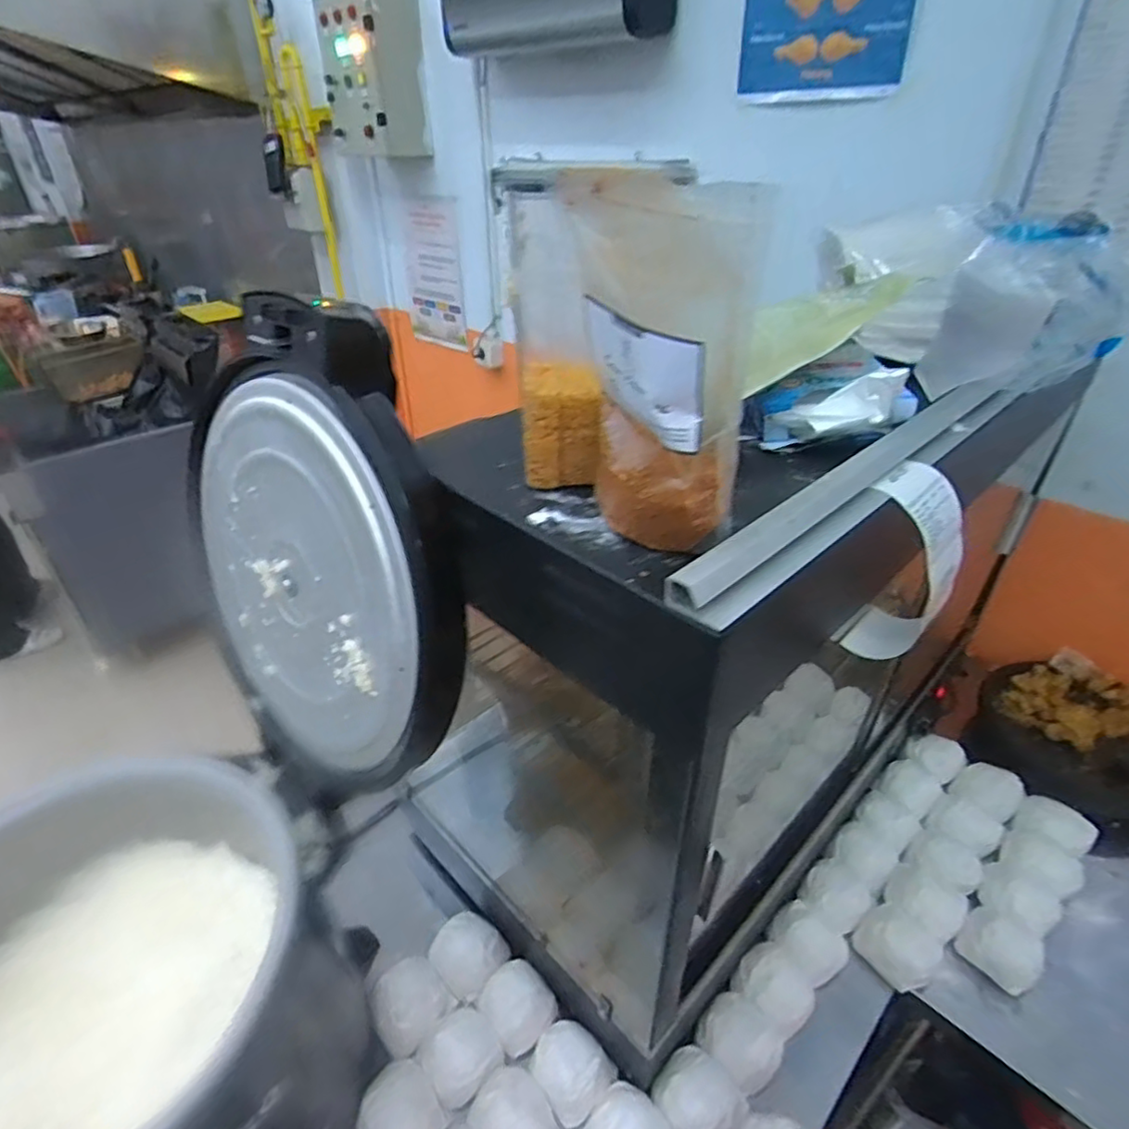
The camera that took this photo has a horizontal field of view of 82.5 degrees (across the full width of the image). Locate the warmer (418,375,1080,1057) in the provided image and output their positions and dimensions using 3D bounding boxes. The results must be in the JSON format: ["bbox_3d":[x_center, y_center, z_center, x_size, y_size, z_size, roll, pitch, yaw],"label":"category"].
[{"bbox_3d":[0.155,0.099,0.810,0.454,0.683,0.653,27,43,35],"label":"warmer"}]

